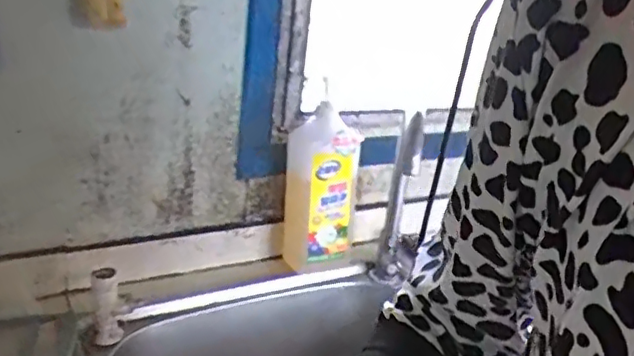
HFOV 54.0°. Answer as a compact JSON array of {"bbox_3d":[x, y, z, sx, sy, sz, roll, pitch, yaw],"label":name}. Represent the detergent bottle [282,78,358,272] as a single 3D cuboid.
[{"bbox_3d":[0.007,0.013,0.961,0.090,0.262,0.089,-8,24,-29],"label":"detergent bottle"}]

